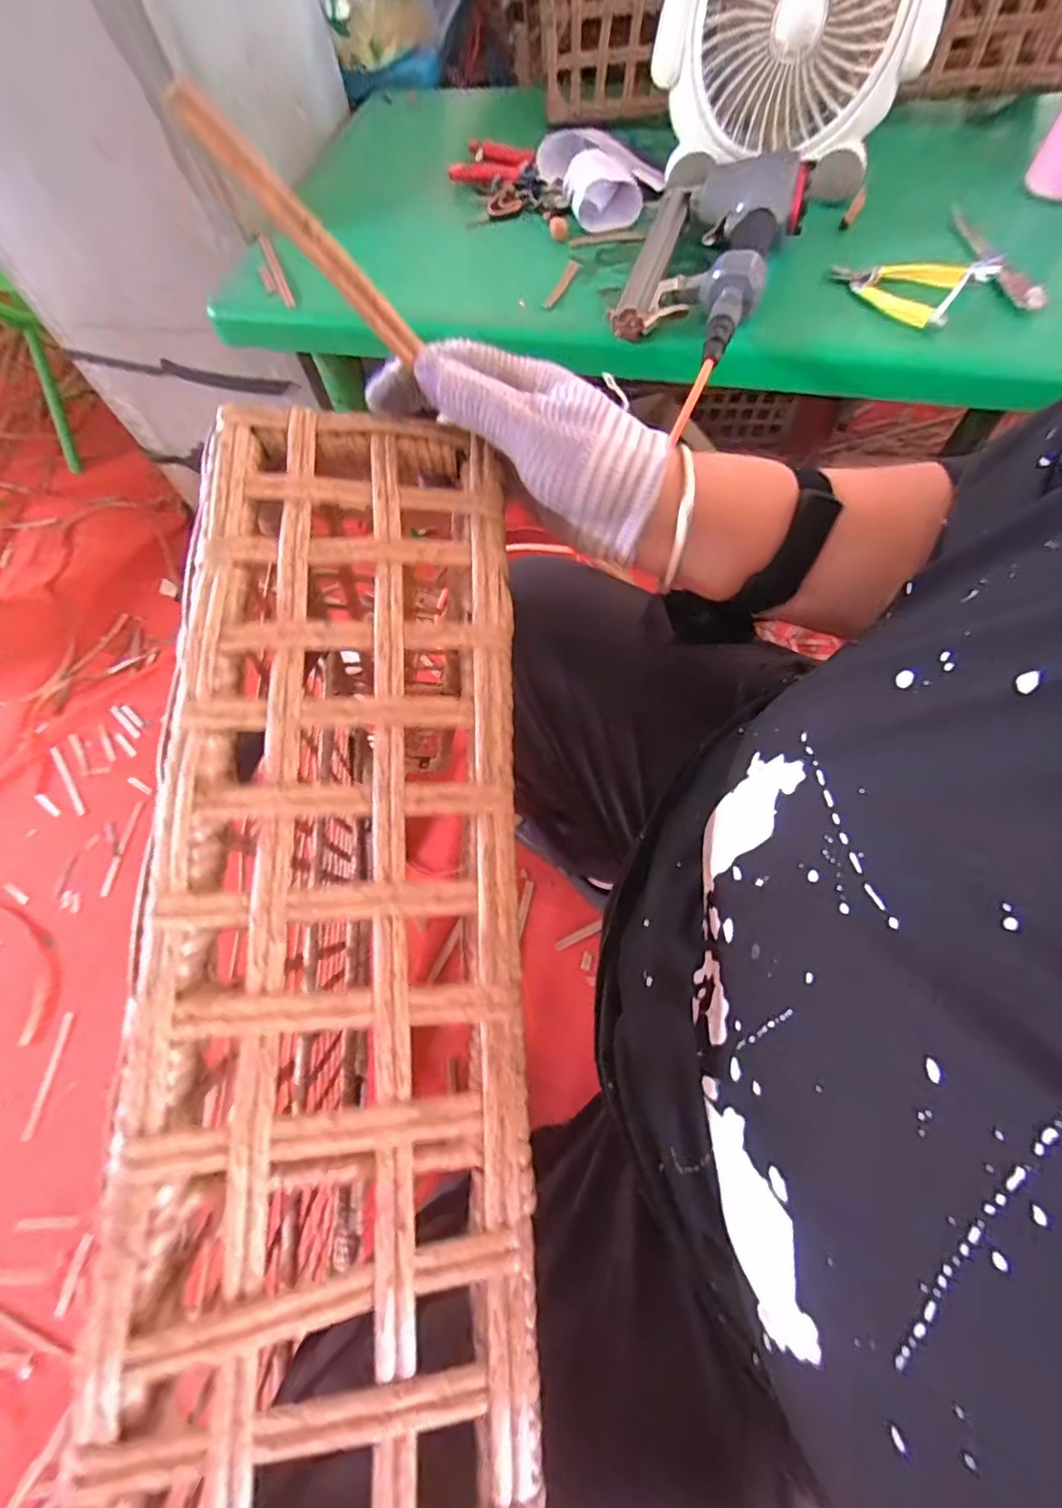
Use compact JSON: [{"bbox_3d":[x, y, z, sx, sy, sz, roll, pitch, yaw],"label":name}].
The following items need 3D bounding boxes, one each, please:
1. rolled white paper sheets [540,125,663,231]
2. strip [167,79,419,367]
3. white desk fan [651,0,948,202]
[{"bbox_3d":[0.088,-0.694,0.640,0.123,0.037,0.176,-21,68,-4],"label":"rolled white paper sheets"},{"bbox_3d":[-0.086,-0.203,0.210,0.013,0.100,0.004,-29,45,33],"label":"strip"},{"bbox_3d":[0.248,-0.695,0.494,0.249,0.268,0.111,18,70,12],"label":"white desk fan"}]

